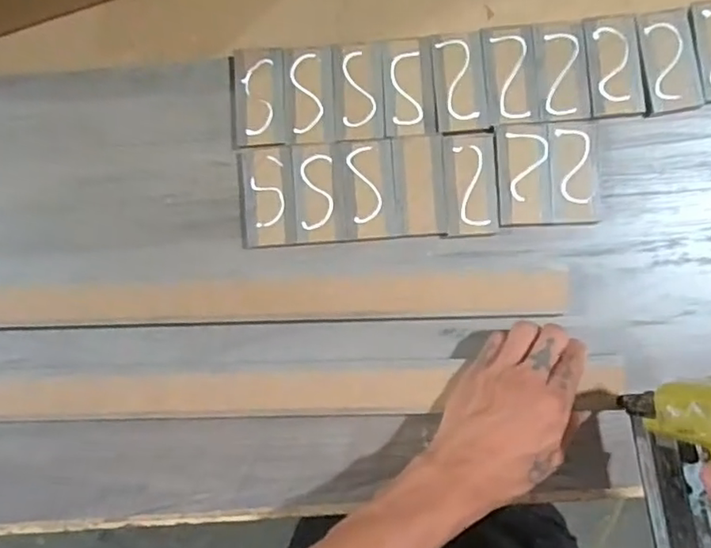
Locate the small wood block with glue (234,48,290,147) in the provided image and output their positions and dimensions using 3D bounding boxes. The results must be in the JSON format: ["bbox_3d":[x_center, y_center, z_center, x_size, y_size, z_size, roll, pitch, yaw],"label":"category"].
[{"bbox_3d":[-0.077,-0.145,0.482,0.042,0.011,0.081,-2,85,2],"label":"small wood block with glue"}]

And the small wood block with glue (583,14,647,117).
[{"bbox_3d":[0.207,-0.166,0.471,0.043,0.005,0.079,-4,85,2],"label":"small wood block with glue"}]

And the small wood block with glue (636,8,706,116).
[{"bbox_3d":[0.247,-0.169,0.466,0.041,0.007,0.081,-8,85,2],"label":"small wood block with glue"}]

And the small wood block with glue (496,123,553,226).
[{"bbox_3d":[0.134,-0.079,0.466,0.041,0.004,0.079,-1,85,2],"label":"small wood block with glue"}]

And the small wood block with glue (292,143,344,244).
[{"bbox_3d":[-0.030,-0.065,0.469,0.038,0.004,0.078,-3,85,2],"label":"small wood block with glue"}]

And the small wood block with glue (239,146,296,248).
[{"bbox_3d":[-0.071,-0.062,0.477,0.043,0.006,0.079,-4,85,2],"label":"small wood block with glue"}]

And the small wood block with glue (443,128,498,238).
[{"bbox_3d":[0.091,-0.072,0.468,0.041,0.004,0.081,-2,85,2],"label":"small wood block with glue"}]

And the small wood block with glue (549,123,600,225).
[{"bbox_3d":[0.174,-0.081,0.465,0.039,0.004,0.079,-1,85,2],"label":"small wood block with glue"}]

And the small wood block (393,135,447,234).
[{"bbox_3d":[0.050,-0.071,0.469,0.041,0.004,0.079,-2,85,2],"label":"small wood block"}]

